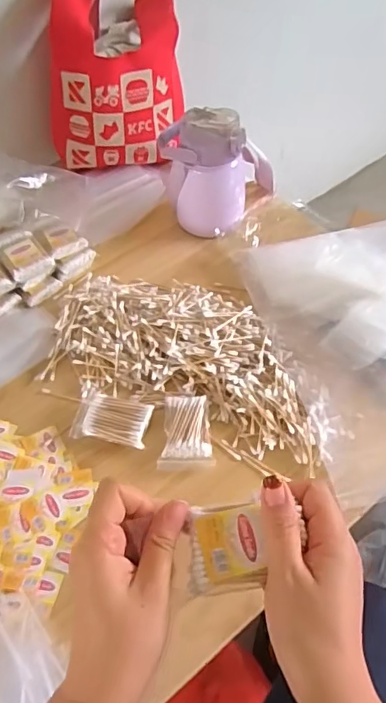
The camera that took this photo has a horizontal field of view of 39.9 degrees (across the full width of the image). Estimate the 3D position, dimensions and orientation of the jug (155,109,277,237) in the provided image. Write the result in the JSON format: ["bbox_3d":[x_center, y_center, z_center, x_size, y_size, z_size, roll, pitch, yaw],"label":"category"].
[{"bbox_3d":[0.042,-0.270,0.787,0.170,0.165,0.096,-4,54,-1],"label":"jug"}]

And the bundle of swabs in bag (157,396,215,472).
[{"bbox_3d":[-0.010,0.092,0.622,0.059,0.017,0.088,-4,54,0],"label":"bundle of swabs in bag"}]

